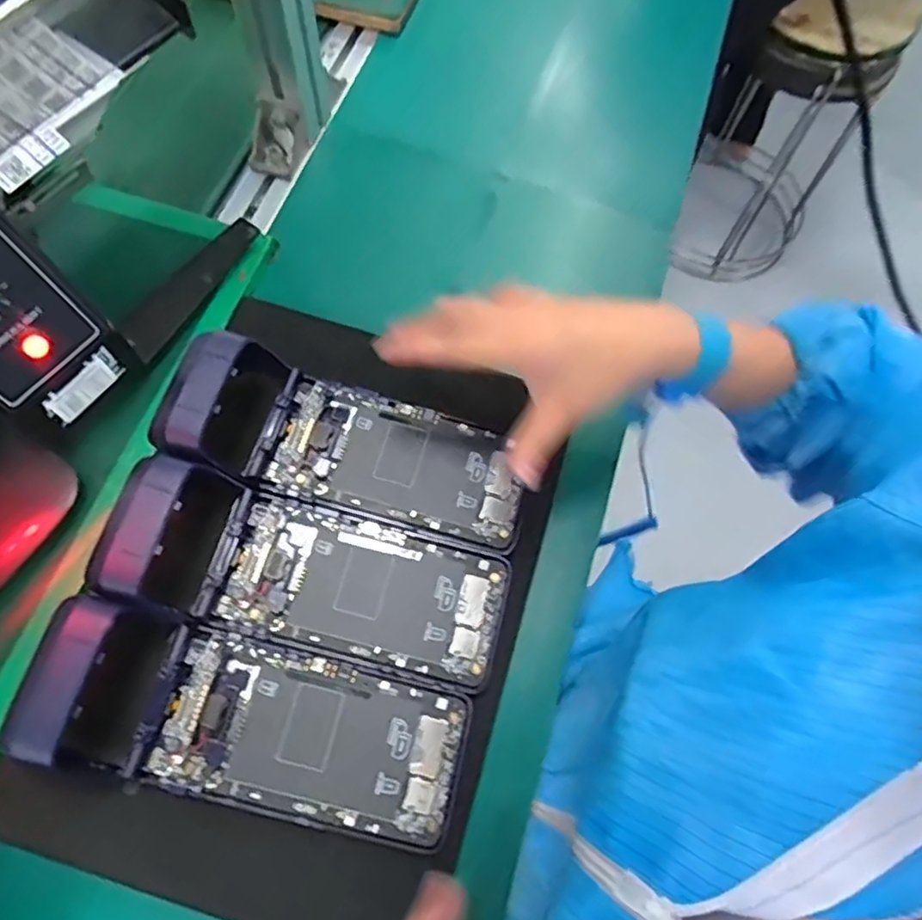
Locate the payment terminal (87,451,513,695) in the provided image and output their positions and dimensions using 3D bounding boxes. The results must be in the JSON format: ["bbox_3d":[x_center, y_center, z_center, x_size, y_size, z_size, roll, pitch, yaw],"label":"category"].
[{"bbox_3d":[-0.081,0.059,0.353,0.212,0.043,0.083,13,68,4],"label":"payment terminal"}]

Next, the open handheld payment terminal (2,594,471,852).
[{"bbox_3d":[-0.108,0.135,0.323,0.221,0.040,0.088,12,68,3],"label":"open handheld payment terminal"}]

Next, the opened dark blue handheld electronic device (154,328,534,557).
[{"bbox_3d":[-0.064,-0.013,0.382,0.212,0.045,0.088,19,69,6],"label":"opened dark blue handheld electronic device"}]

